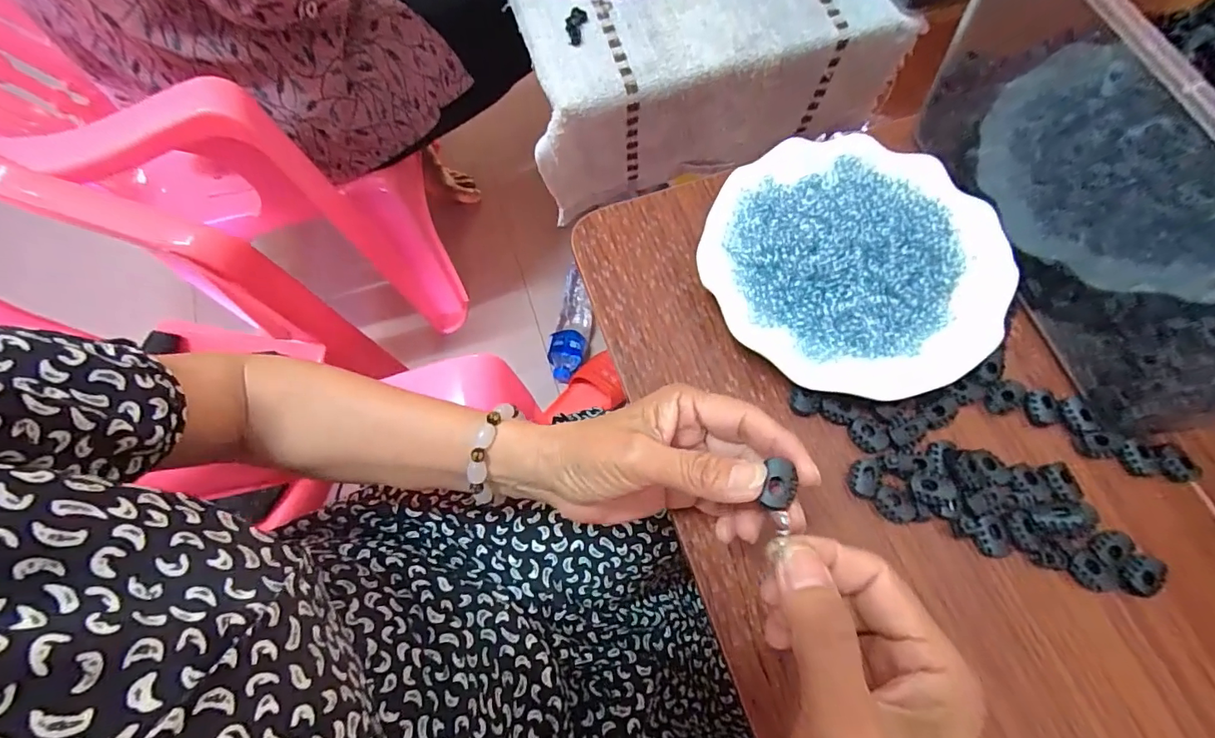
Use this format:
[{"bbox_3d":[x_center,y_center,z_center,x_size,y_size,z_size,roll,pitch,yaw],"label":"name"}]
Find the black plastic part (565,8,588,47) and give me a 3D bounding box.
[{"bbox_3d":[-0.029,-0.315,0.468,0.016,0.007,0.044,10,75,4],"label":"black plastic part"}]

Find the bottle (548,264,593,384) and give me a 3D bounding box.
[{"bbox_3d":[-0.059,-0.080,0.898,0.066,0.054,0.213,11,75,4],"label":"bottle"}]

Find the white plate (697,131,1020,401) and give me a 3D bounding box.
[{"bbox_3d":[0.157,-0.071,0.321,0.177,0.031,0.176,0,75,1],"label":"white plate"}]

